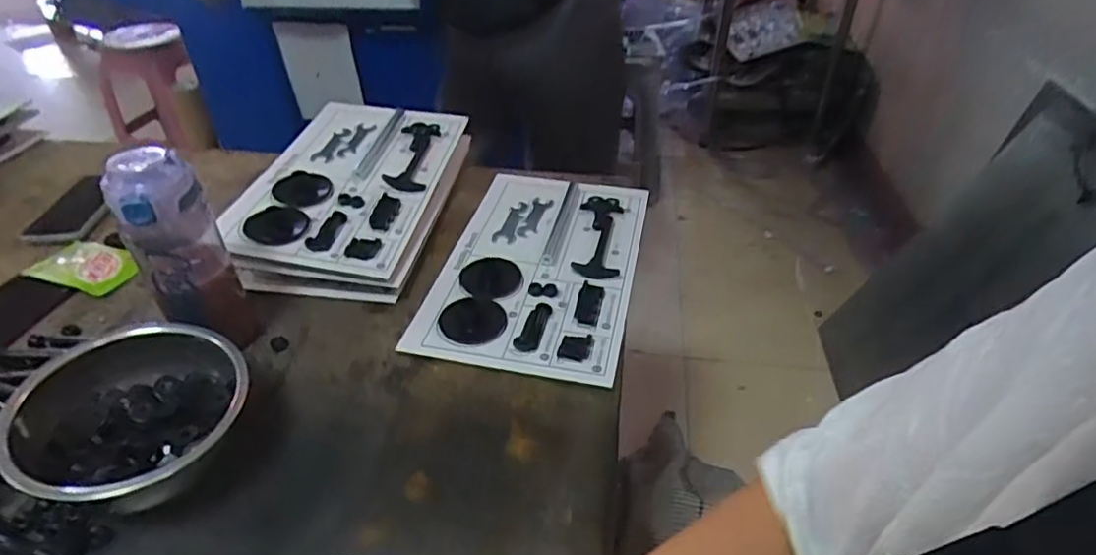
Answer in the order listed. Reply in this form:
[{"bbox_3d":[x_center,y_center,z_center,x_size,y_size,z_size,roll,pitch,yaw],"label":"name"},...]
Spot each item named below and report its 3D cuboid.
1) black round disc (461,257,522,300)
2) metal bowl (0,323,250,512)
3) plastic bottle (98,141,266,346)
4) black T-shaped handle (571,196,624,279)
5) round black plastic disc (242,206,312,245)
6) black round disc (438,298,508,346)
[{"bbox_3d":[-0.067,-0.003,0.728,0.070,0.004,0.073,0,38,0],"label":"black round disc"},{"bbox_3d":[-0.351,0.118,0.530,0.171,0.084,0.172,0,38,0],"label":"metal bowl"},{"bbox_3d":[-0.341,-0.015,0.593,0.073,0.209,0.074,-25,45,-28],"label":"plastic bottle"},{"bbox_3d":[0.066,-0.058,0.794,0.055,0.010,0.177,5,39,6],"label":"black T-shaped handle"},{"bbox_3d":[-0.315,-0.061,0.723,0.066,0.013,0.065,0,38,0],"label":"round black plastic disc"},{"bbox_3d":[-0.081,0.045,0.675,0.070,0.004,0.066,0,38,0],"label":"black round disc"}]

